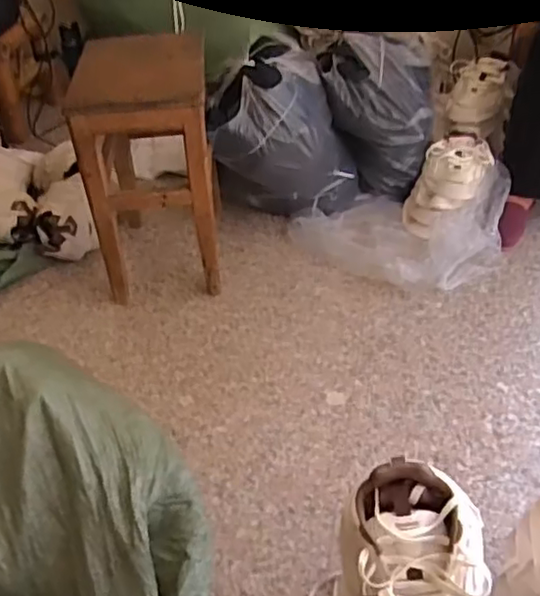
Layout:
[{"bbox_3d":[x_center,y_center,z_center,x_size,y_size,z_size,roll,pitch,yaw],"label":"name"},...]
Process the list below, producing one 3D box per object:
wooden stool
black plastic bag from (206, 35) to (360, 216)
[{"bbox_3d":[-0.221,-0.266,1.235,0.216,0.460,0.315,-5,40,-3],"label":"wooden stool"},{"bbox_3d":[0.039,-0.350,1.421,0.315,0.342,0.294,-1,40,2],"label":"black plastic bag"}]

